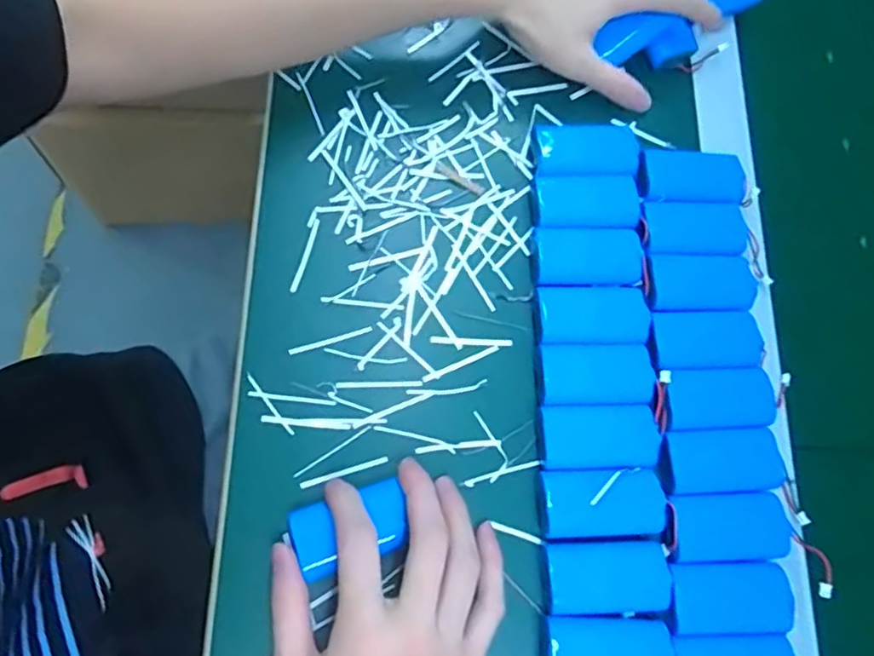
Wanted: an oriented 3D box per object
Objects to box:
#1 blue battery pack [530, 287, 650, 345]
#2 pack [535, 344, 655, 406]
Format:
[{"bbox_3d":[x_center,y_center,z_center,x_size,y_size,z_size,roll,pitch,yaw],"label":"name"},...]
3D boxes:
[{"bbox_3d":[0.096,-0.008,0.403,0.071,0.013,0.038,0,74,-9],"label":"blue battery pack"},{"bbox_3d":[0.095,0.028,0.391,0.069,0.013,0.037,1,74,-9],"label":"pack"}]

